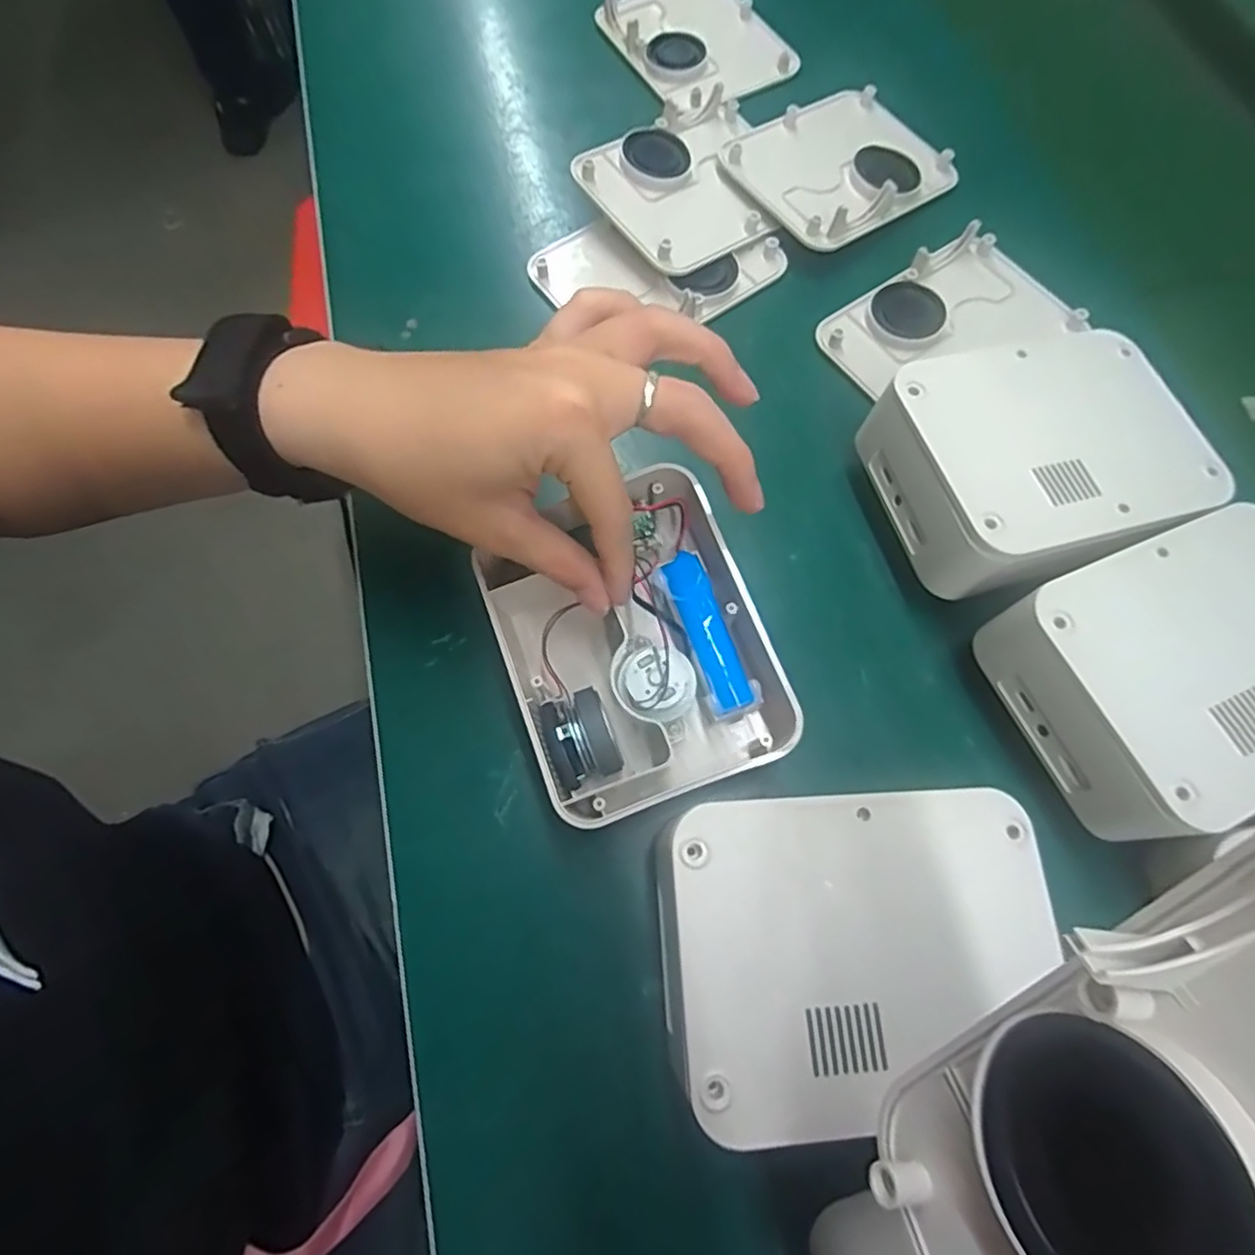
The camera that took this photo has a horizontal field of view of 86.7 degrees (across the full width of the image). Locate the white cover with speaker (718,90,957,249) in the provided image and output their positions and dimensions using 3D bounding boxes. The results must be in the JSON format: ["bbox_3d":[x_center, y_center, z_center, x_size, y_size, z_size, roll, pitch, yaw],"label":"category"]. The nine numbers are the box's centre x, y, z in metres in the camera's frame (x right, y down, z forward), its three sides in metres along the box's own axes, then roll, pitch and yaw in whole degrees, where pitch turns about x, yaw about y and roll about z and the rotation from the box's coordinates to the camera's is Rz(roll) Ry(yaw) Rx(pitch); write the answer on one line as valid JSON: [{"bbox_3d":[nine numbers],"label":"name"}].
[{"bbox_3d":[0.125,-0.274,0.393,0.120,0.022,0.096,-35,72,-12],"label":"white cover with speaker"}]

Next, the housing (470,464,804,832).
[{"bbox_3d":[0.001,0.006,0.279,0.104,0.042,0.133,-23,70,-8],"label":"housing"}]

